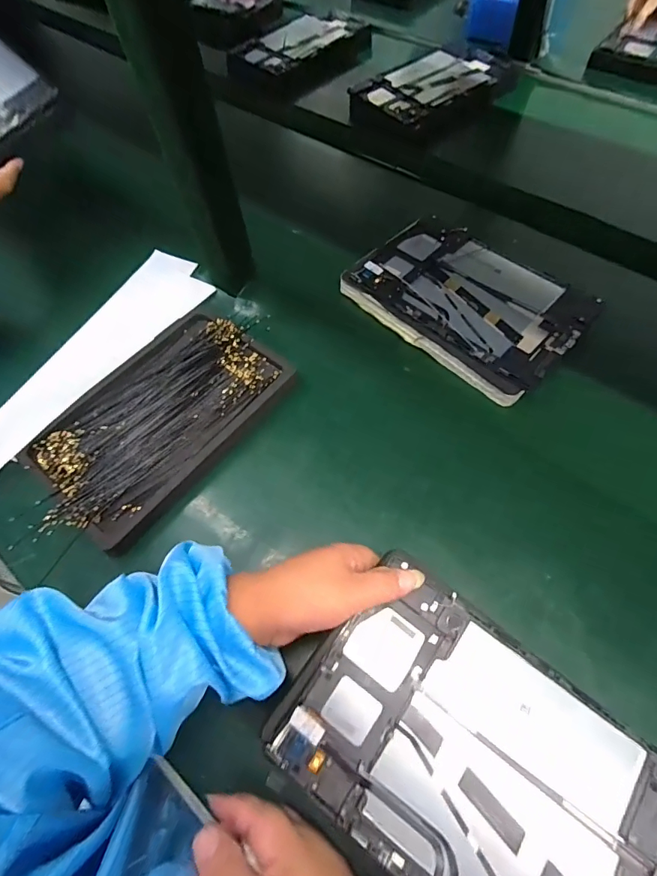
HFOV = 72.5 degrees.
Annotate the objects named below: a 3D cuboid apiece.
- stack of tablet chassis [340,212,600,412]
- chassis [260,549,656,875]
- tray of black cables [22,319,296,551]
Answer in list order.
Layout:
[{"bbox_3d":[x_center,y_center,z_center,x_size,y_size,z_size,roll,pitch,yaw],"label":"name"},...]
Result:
[{"bbox_3d":[0.155,-0.159,0.504,0.243,0.025,0.160,40,72,24],"label":"stack of tablet chassis"},{"bbox_3d":[0.098,0.205,0.278,0.240,0.010,0.151,35,69,12],"label":"chassis"},{"bbox_3d":[-0.169,-0.022,0.451,0.160,0.021,0.246,34,69,18],"label":"tray of black cables"}]

